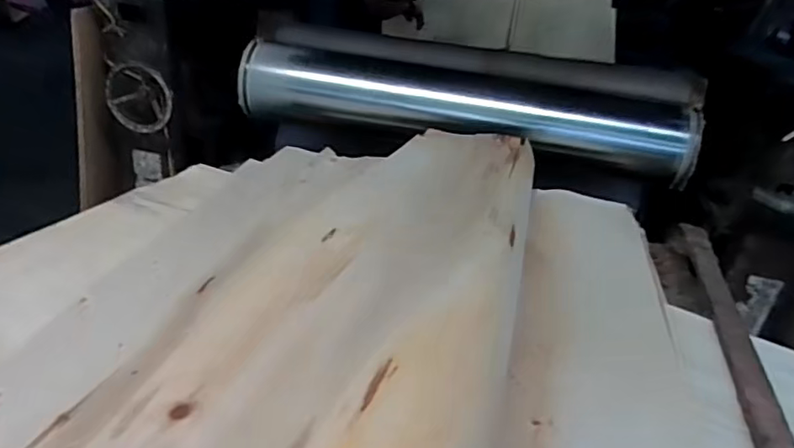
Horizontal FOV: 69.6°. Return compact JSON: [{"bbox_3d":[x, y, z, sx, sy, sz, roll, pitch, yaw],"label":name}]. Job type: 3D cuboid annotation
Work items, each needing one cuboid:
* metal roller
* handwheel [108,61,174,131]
[{"bbox_3d":[0.154,-0.294,1.491,1.128,0.221,0.213,11,22,8],"label":"metal roller"},{"bbox_3d":[-0.597,-0.294,1.316,0.149,0.150,0.039,10,22,6],"label":"handwheel"}]

